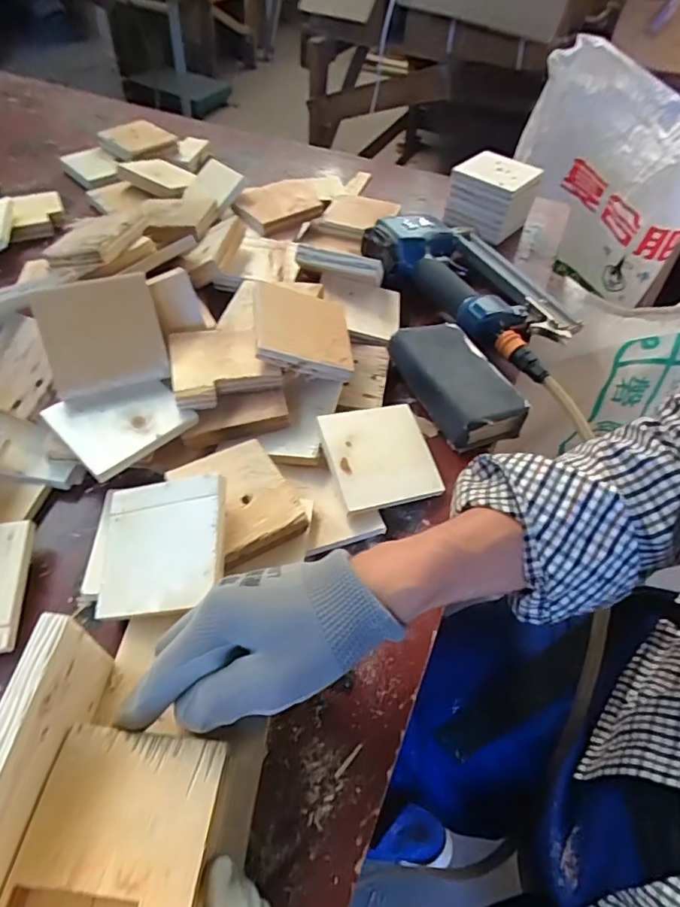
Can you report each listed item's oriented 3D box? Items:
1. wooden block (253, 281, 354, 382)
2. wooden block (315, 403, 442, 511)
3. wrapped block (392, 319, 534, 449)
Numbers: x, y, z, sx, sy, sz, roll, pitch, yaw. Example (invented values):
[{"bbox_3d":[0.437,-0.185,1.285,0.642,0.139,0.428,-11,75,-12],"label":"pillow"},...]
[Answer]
[{"bbox_3d":[-0.033,-0.117,0.486,0.101,0.017,0.096,15,56,-29],"label":"wooden block"},{"bbox_3d":[0.036,0.000,0.449,0.093,0.008,0.089,-8,62,-24],"label":"wooden block"},{"bbox_3d":[0.112,-0.070,0.515,0.078,0.041,0.139,-20,54,-19],"label":"wrapped block"}]

